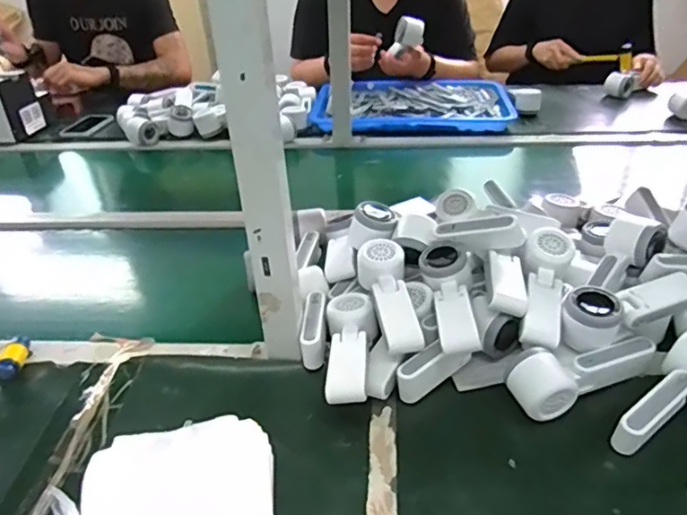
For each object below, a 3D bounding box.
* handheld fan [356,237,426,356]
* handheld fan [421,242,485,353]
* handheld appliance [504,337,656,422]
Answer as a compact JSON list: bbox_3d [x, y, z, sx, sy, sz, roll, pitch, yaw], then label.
[{"bbox_3d":[0.051,0.040,0.633,0.057,0.043,0.155,-5,34,-3],"label":"handheld fan"},{"bbox_3d":[0.120,0.043,0.624,0.066,0.041,0.170,3,35,9],"label":"handheld fan"},{"bbox_3d":[0.248,0.114,0.582,0.165,0.061,0.060,-18,38,-20],"label":"handheld appliance"}]

